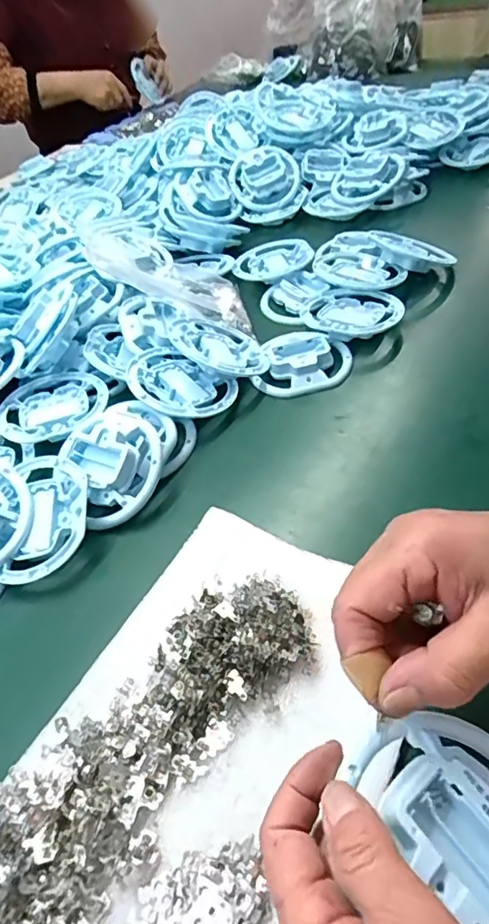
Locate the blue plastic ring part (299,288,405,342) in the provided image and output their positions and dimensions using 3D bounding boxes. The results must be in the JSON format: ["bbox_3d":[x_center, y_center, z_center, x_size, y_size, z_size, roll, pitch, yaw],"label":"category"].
[{"bbox_3d":[0.114,-0.158,0.563,0.105,0.019,0.088,0,48,12],"label":"blue plastic ring part"}]

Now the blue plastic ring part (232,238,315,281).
[{"bbox_3d":[0.042,-0.261,0.682,0.098,0.016,0.095,7,50,26],"label":"blue plastic ring part"}]

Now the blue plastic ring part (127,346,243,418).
[{"bbox_3d":[-0.062,-0.074,0.512,0.101,0.017,0.090,27,43,13],"label":"blue plastic ring part"}]

